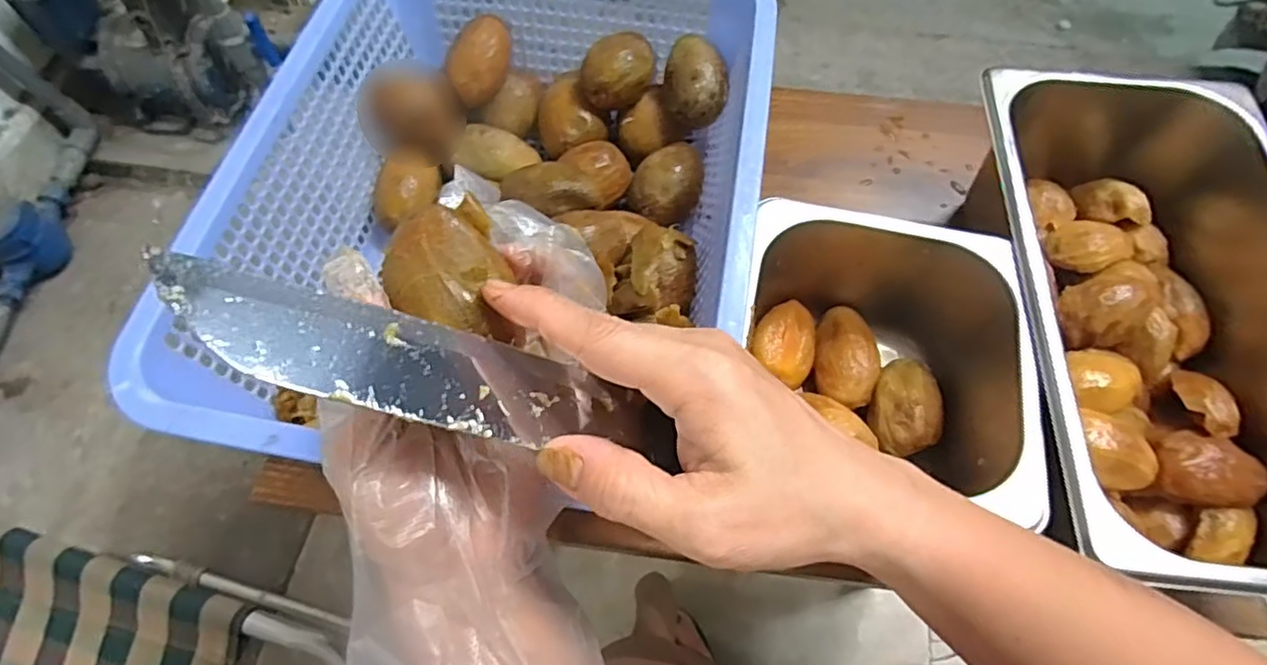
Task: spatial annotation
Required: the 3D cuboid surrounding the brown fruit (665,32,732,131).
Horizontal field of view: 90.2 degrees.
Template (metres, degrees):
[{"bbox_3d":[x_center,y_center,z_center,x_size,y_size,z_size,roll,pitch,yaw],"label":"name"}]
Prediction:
[{"bbox_3d":[0.045,-0.181,0.458,0.046,0.040,0.064,4,63,1],"label":"brown fruit"}]

